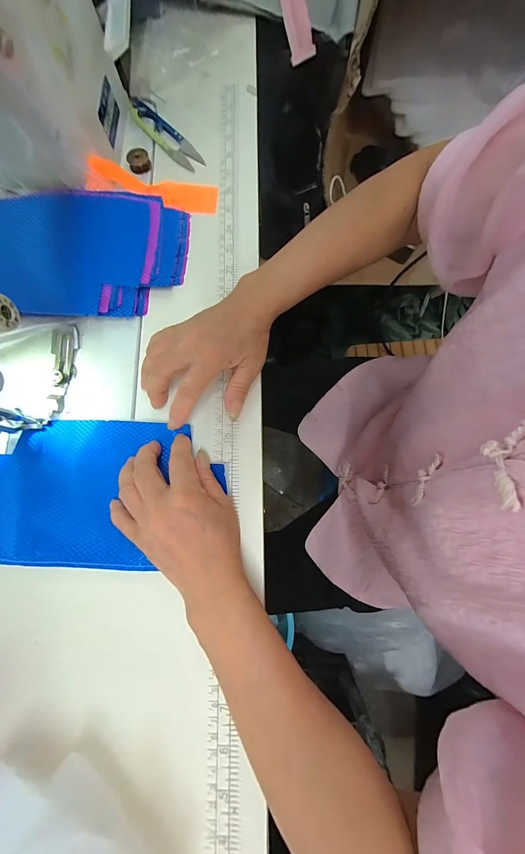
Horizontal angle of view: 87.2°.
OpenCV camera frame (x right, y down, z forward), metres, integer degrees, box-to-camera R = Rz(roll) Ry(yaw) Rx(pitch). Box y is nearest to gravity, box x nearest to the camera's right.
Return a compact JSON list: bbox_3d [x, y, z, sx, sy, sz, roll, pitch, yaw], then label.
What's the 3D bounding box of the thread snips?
[{"bbox_3d":[-0.120,-0.347,0.325,0.028,0.011,0.130,-41,81,-7],"label":"thread snips"}]

